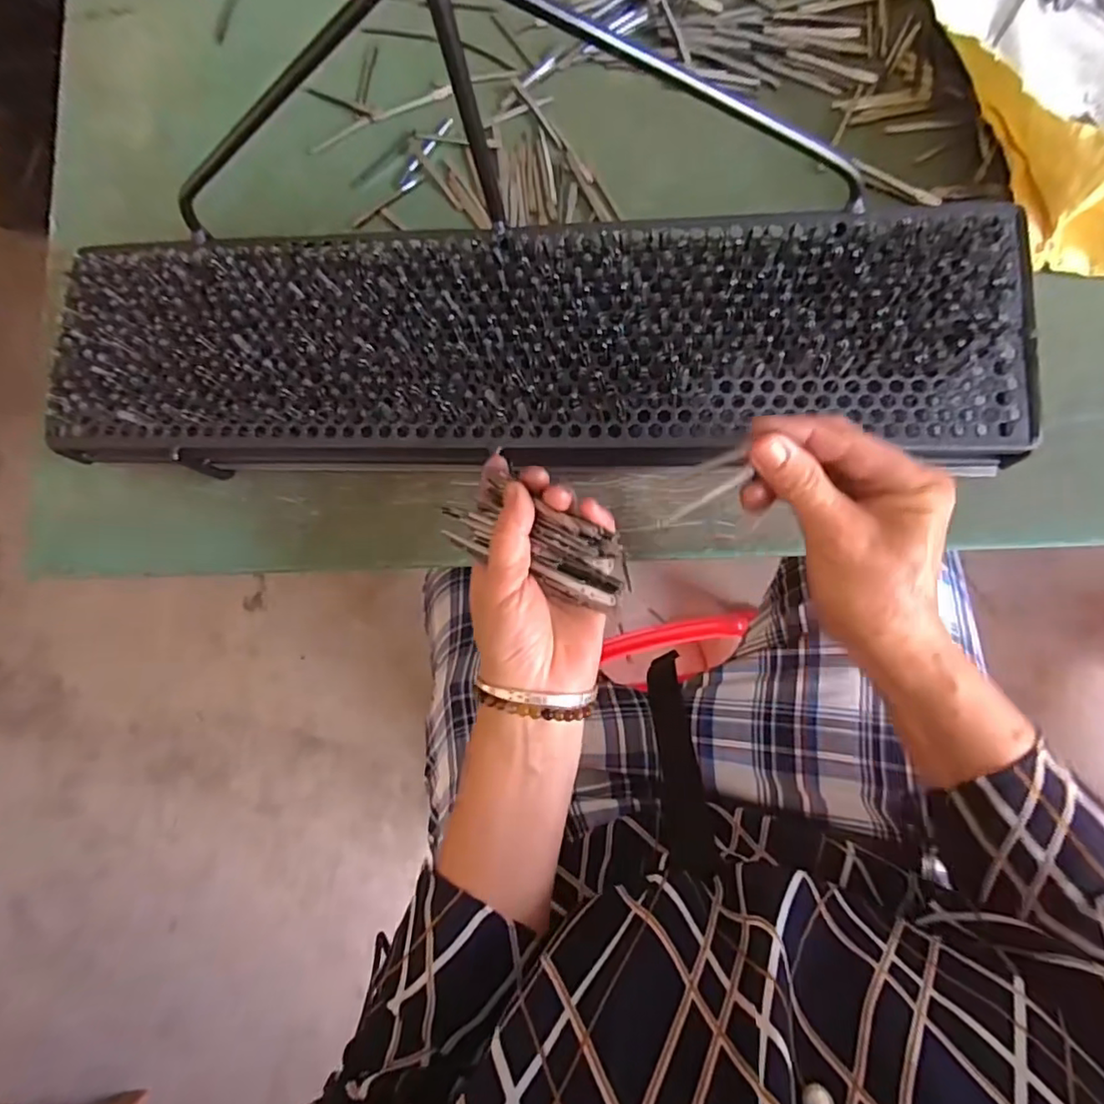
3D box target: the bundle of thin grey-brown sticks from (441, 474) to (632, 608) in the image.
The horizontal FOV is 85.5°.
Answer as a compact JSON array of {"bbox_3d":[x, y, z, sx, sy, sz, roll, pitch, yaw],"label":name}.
[{"bbox_3d":[-0.010,-0.004,0.321,0.107,0.016,0.038,18,88,20],"label":"bundle of thin grey-brown sticks"}]

